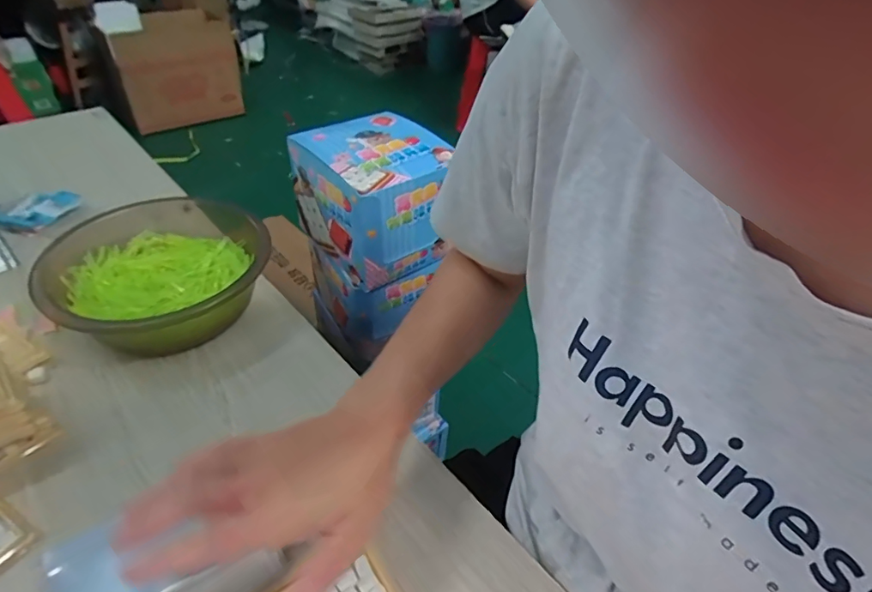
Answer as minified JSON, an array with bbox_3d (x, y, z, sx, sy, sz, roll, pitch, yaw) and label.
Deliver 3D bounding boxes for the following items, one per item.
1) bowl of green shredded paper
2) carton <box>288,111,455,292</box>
[{"bbox_3d":[-0.296,-0.013,0.552,0.211,0.086,0.201,3,40,-2],"label":"bowl of green shredded paper"},{"bbox_3d":[-0.076,-0.126,0.626,0.149,0.131,0.176,-25,48,-31],"label":"carton"}]

